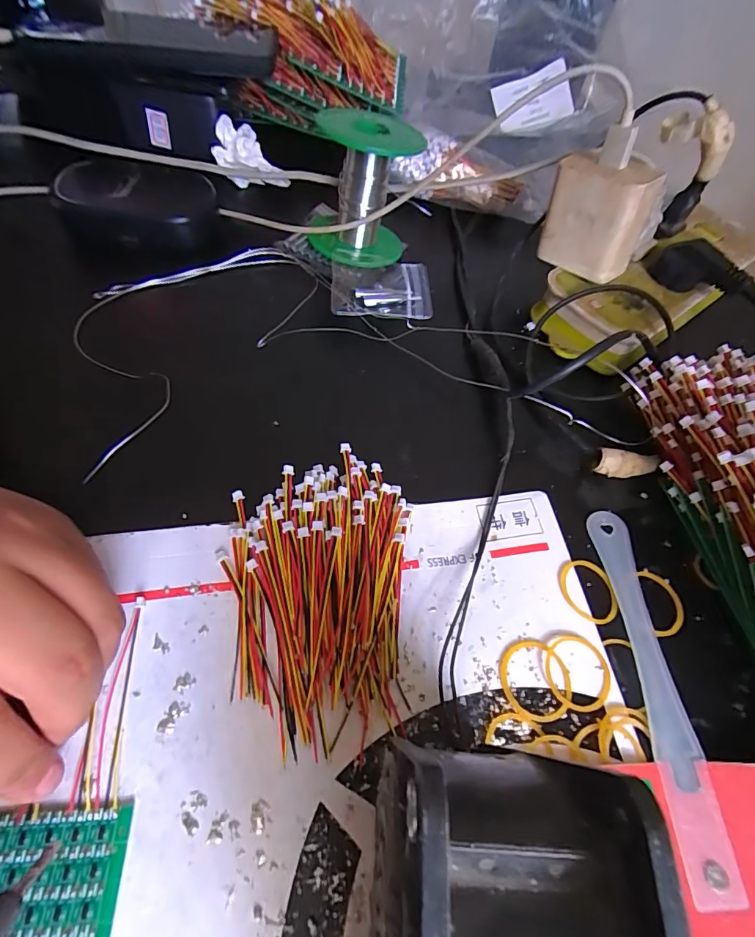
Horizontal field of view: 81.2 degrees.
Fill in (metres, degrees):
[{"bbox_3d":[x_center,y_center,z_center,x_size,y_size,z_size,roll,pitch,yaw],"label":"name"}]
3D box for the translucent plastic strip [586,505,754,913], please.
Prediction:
[{"bbox_3d":[0.122,0.091,0.196,0.020,0.005,0.153,2,60,-5],"label":"translucent plastic strip"}]

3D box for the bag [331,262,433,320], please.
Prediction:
[{"bbox_3d":[0.003,-0.123,0.299,0.067,0.005,0.048,4,60,-4],"label":"bag"}]

